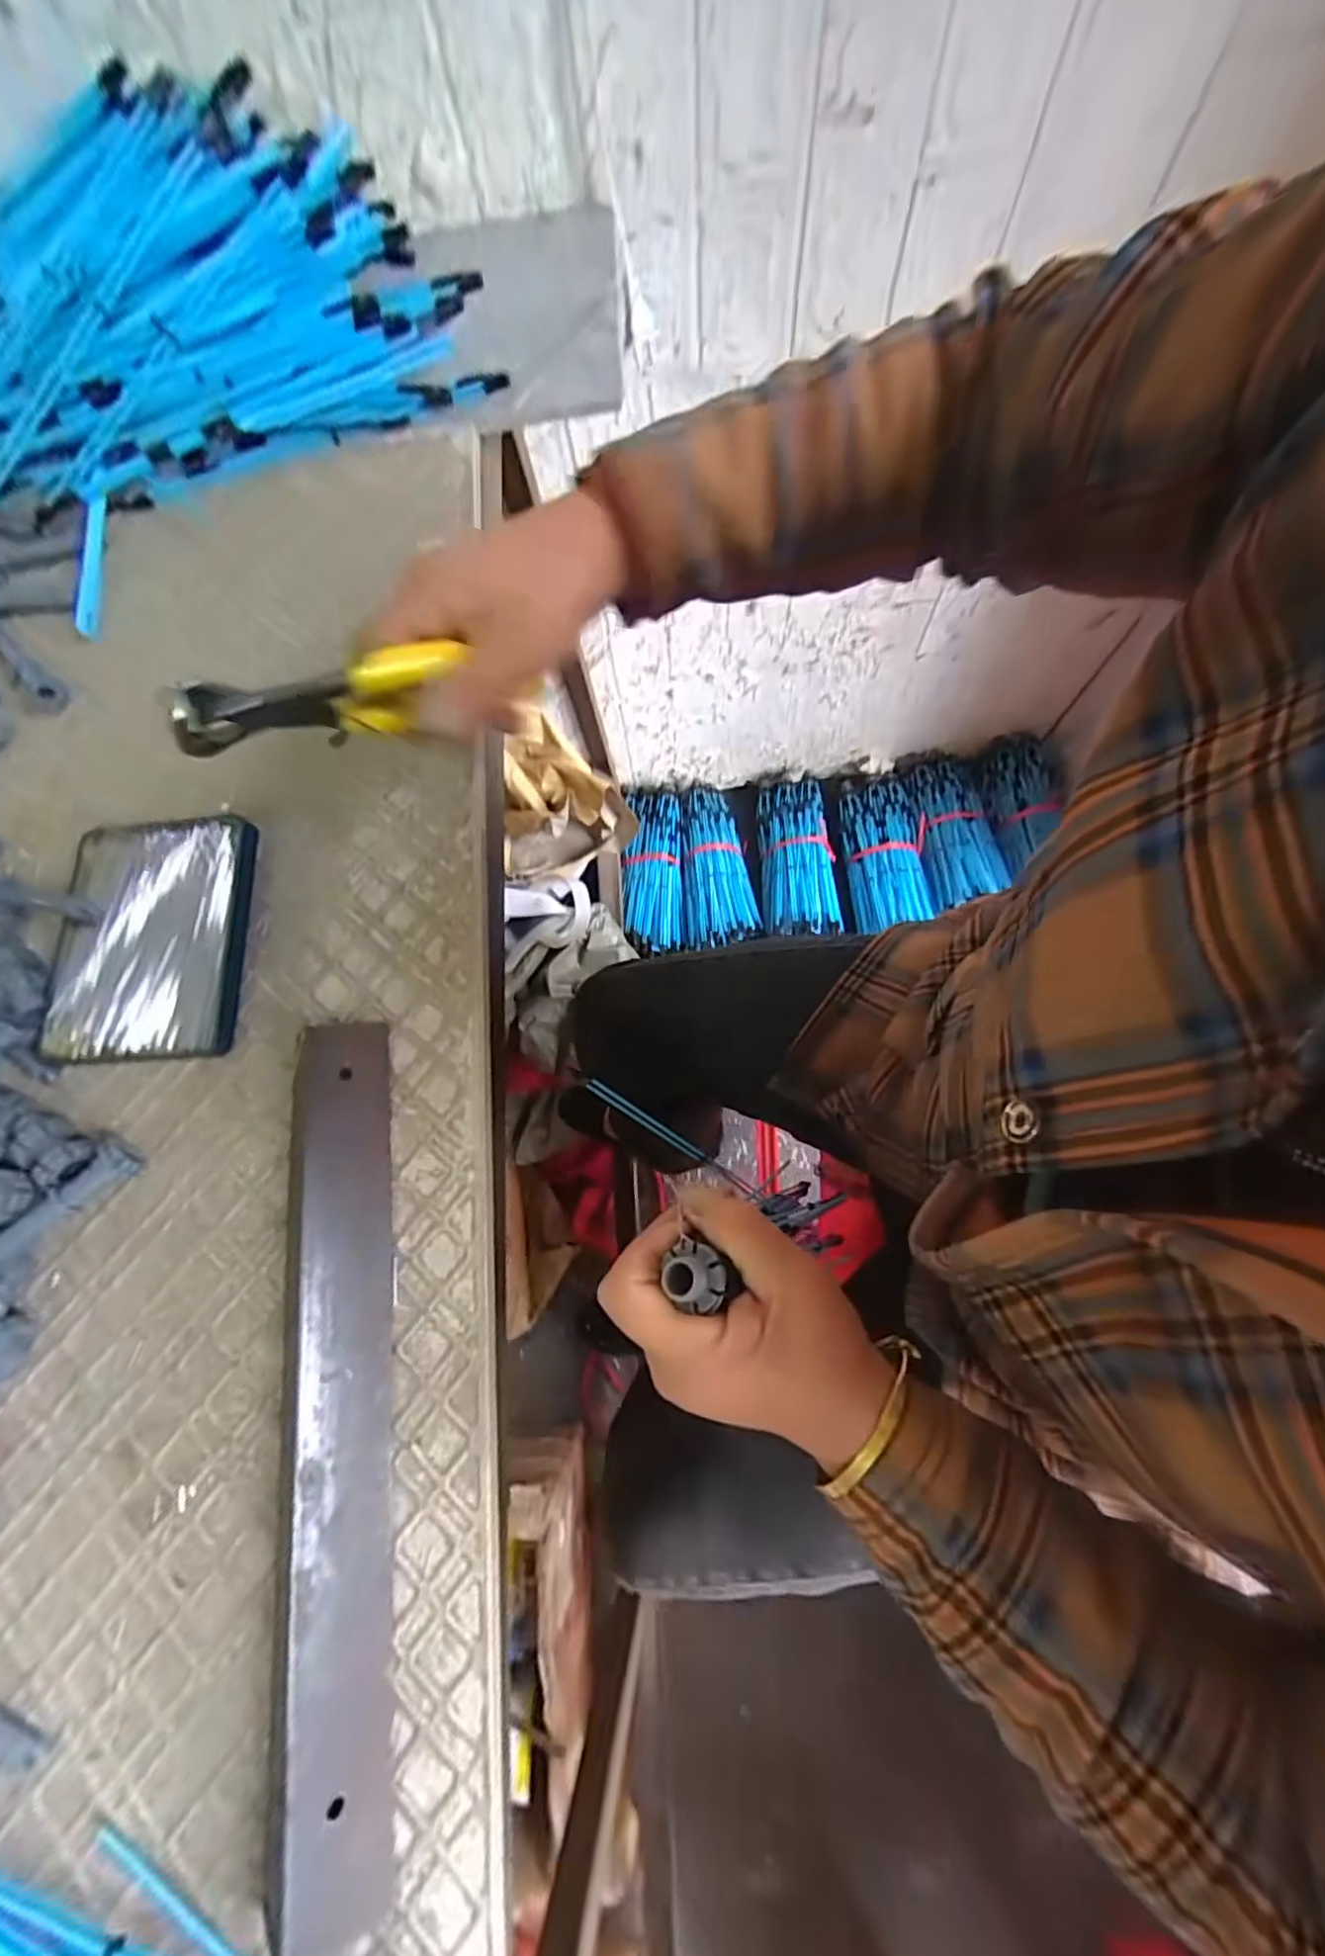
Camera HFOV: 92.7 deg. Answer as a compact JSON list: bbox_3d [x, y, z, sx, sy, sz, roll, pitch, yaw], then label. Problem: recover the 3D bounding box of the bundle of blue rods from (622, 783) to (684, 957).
[{"bbox_3d":[-0.016,-0.196,1.074,0.101,0.064,0.339,-3,74,3],"label":"bundle of blue rods"}]

